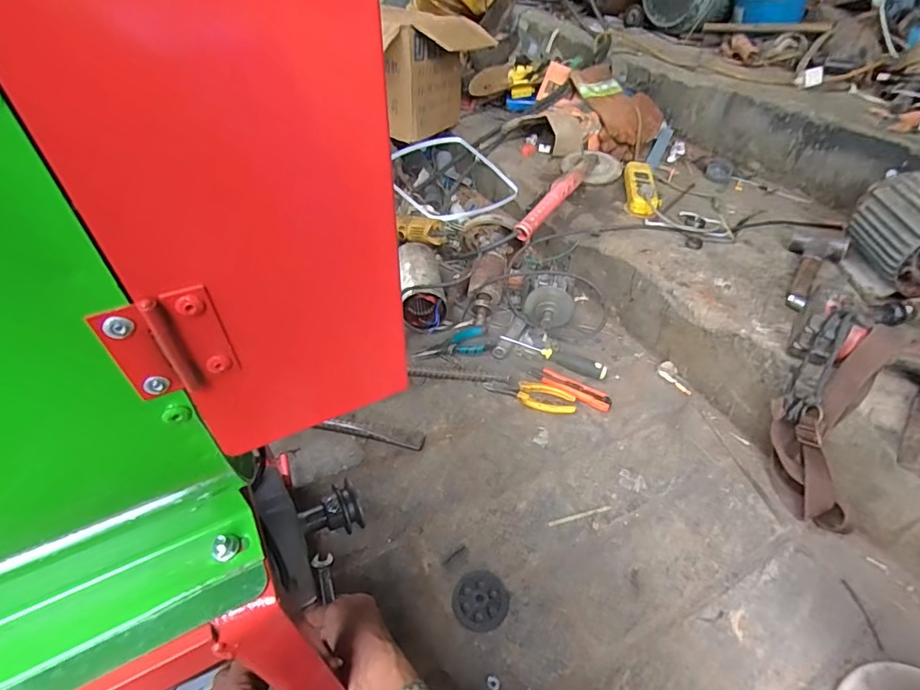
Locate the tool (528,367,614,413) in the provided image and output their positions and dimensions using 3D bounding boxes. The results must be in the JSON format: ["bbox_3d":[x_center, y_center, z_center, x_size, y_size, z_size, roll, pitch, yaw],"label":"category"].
[{"bbox_3d":[0.200,0.077,0.873,0.153,0.016,0.044,22,46,18],"label":"tool"}]

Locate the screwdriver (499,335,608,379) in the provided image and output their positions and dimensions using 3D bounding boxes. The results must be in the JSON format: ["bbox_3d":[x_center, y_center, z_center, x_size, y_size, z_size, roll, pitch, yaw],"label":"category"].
[{"bbox_3d":[0.181,0.014,0.925,0.206,0.030,0.033,24,46,20],"label":"screwdriver"}]

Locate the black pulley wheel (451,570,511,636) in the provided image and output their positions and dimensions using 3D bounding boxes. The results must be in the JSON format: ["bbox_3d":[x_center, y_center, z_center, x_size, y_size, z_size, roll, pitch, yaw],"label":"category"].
[{"bbox_3d":[0.027,0.325,0.612,0.069,0.011,0.072,2,43,-2],"label":"black pulley wheel"}]

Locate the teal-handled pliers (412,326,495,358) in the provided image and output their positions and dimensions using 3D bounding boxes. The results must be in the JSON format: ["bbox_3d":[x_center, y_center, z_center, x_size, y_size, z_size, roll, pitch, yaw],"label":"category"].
[{"bbox_3d":[-0.016,0.000,0.929,0.151,0.020,0.070,-13,46,-18],"label":"teal-handled pliers"}]

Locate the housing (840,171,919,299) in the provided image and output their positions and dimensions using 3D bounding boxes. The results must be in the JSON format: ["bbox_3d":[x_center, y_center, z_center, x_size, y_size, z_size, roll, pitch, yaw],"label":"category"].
[{"bbox_3d":[0.804,-0.196,0.832,0.158,0.171,0.174,6,43,1],"label":"housing"}]

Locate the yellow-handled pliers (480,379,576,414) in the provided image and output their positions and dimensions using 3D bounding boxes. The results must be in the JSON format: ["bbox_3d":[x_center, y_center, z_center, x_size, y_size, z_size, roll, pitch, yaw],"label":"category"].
[{"bbox_3d":[0.125,0.089,0.857,0.159,0.015,0.049,13,44,9],"label":"yellow-handled pliers"}]

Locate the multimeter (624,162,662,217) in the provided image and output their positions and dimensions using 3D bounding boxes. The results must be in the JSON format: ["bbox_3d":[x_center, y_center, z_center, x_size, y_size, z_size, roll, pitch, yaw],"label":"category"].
[{"bbox_3d":[0.416,-0.362,1.091,0.077,0.044,0.207,9,43,5],"label":"multimeter"}]

